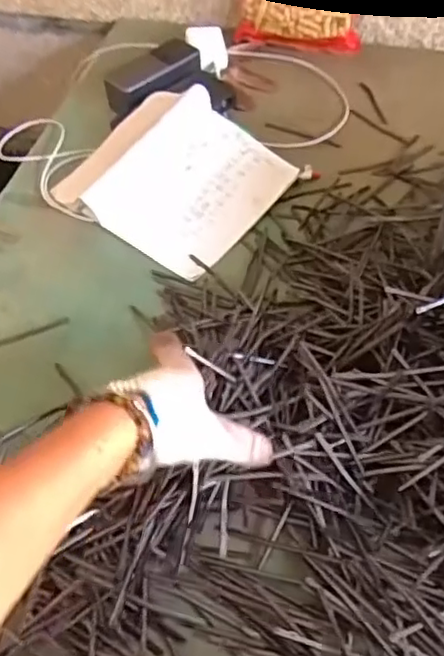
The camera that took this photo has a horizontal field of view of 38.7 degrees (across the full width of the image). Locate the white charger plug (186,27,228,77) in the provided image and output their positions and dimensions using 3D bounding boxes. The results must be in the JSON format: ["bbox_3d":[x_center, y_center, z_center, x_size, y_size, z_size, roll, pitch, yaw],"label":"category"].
[{"bbox_3d":[-0.019,-0.394,0.900,0.051,0.028,0.095,-12,68,-1],"label":"white charger plug"}]

